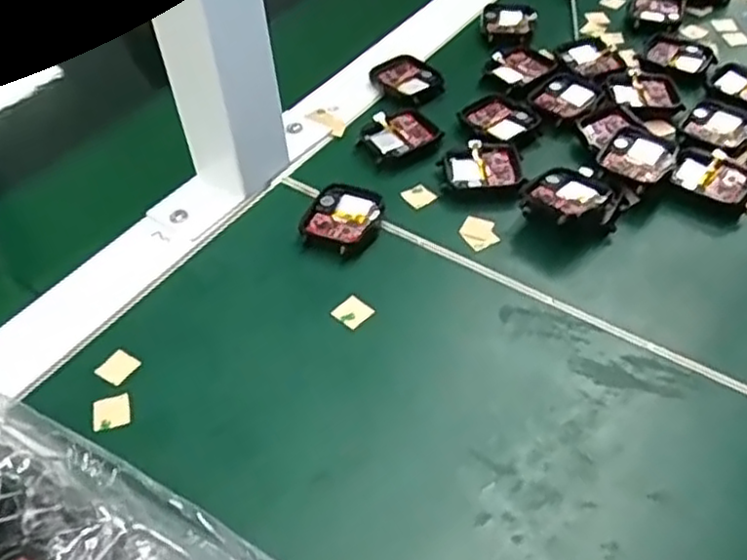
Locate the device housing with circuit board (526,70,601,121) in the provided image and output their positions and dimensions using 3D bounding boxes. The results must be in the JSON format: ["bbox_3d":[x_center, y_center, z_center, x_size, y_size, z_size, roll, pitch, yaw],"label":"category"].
[{"bbox_3d":[0.119,-0.115,0.448,0.037,0.006,0.048,34,57,25],"label":"device housing with circuit board"}]

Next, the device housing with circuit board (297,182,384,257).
[{"bbox_3d":[-0.016,-0.034,0.384,0.038,0.011,0.044,21,52,21],"label":"device housing with circuit board"}]

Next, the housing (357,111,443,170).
[{"bbox_3d":[0.014,-0.088,0.432,0.042,0.007,0.038,-28,52,-21],"label":"housing"}]

